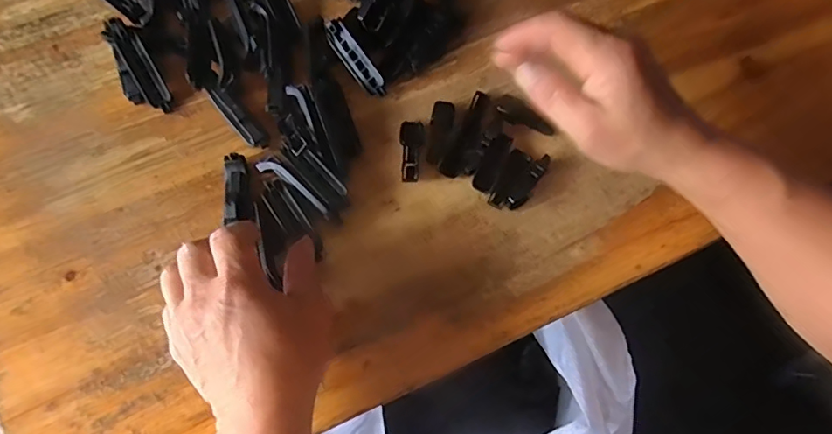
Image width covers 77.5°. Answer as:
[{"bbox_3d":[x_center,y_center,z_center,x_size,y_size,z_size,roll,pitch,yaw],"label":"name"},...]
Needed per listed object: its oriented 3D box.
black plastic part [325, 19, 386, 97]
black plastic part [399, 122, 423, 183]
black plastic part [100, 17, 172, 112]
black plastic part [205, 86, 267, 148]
[{"bbox_3d":[-0.049,-0.128,0.421,0.019,0.013,0.070,-37,89,-12],"label":"black plastic part"},{"bbox_3d":[-0.004,-0.052,0.408,0.018,0.004,0.051,1,72,-1],"label":"black plastic part"},{"bbox_3d":[-0.226,-0.124,0.413,0.030,0.028,0.089,-26,75,-9],"label":"black plastic part"},{"bbox_3d":[-0.140,-0.080,0.403,0.016,0.012,0.063,-41,77,-13],"label":"black plastic part"}]

